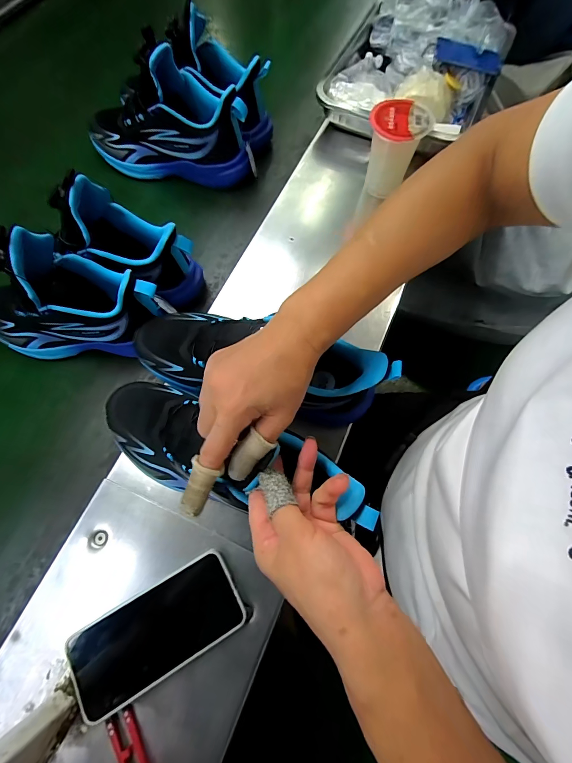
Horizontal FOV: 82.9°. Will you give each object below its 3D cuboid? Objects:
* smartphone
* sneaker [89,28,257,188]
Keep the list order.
[{"bbox_3d":[-0.125,0.240,0.313,0.163,0.013,0.074,-29,70,-8],"label":"smartphone"},{"bbox_3d":[-0.184,-0.406,0.508,0.269,0.150,0.095,11,70,7],"label":"sneaker"}]

